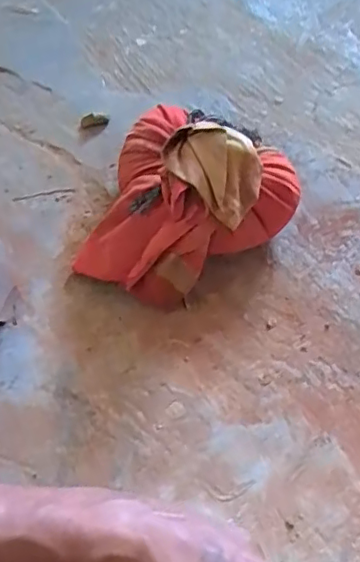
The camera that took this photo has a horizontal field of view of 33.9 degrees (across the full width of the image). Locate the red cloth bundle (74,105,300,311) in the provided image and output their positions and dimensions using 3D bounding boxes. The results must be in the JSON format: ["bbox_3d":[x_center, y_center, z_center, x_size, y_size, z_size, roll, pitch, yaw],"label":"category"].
[{"bbox_3d":[0.014,-0.079,0.552,0.178,0.131,0.182,19,59,7],"label":"red cloth bundle"}]

